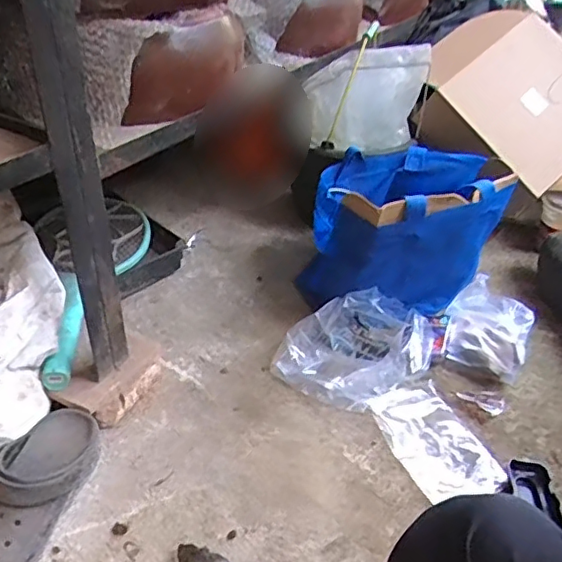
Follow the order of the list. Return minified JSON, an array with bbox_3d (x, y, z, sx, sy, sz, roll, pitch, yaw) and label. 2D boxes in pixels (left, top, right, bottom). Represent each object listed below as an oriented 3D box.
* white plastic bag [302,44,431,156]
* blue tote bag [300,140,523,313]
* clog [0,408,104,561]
[{"bbox_3d":[0.146,-0.318,1.020,0.183,0.163,0.101,-11,40,-18],"label":"white plastic bag"},{"bbox_3d":[0.174,-0.086,0.959,0.235,0.240,0.263,-17,44,-23],"label":"blue tote bag"},{"bbox_3d":[-0.283,0.239,0.654,0.102,0.077,0.236,13,41,11],"label":"clog"}]

